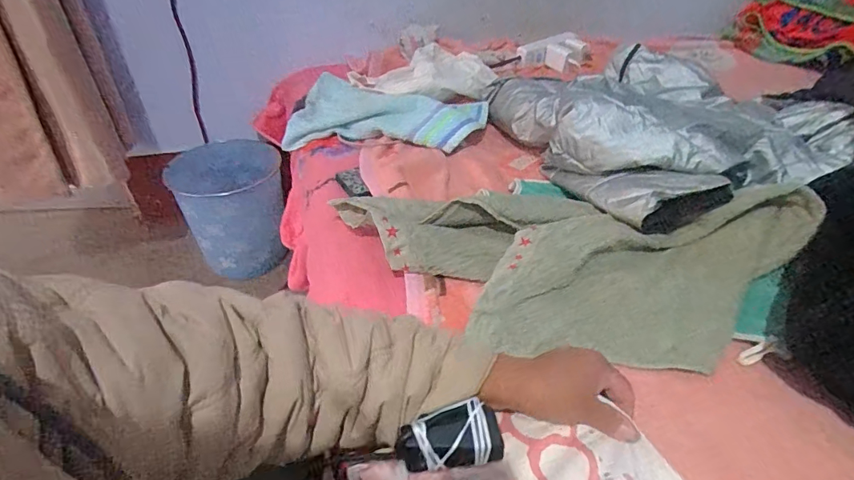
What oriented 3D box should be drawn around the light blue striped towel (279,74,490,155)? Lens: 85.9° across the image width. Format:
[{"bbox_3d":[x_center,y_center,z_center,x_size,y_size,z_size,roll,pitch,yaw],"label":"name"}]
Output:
[{"bbox_3d":[-0.077,-0.223,0.829,0.354,0.082,0.148,10,41,11],"label":"light blue striped towel"}]

